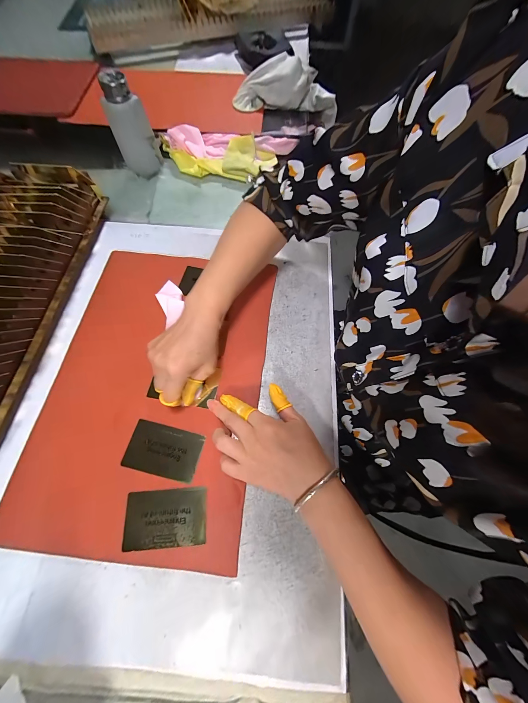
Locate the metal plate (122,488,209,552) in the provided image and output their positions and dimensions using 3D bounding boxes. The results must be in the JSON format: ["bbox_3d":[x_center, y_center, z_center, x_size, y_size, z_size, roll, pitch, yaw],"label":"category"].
[{"bbox_3d":[-0.103,0.175,0.259,0.082,0.004,0.053,-4,69,-3],"label":"metal plate"}]

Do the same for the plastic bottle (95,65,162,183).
[{"bbox_3d":[-0.223,-0.376,0.416,0.056,0.129,0.050,-40,75,-15],"label":"plastic bottle"}]

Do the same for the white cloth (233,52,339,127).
[{"bbox_3d":[0.055,-0.511,0.496,0.225,0.105,0.050,-11,69,-6],"label":"white cloth"}]

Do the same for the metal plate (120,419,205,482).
[{"bbox_3d":[-0.115,0.113,0.281,0.084,0.004,0.051,13,69,4],"label":"metal plate"}]

